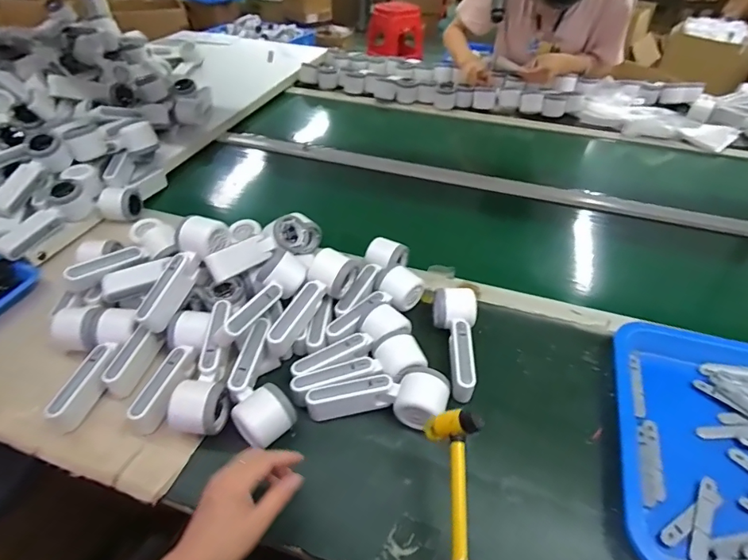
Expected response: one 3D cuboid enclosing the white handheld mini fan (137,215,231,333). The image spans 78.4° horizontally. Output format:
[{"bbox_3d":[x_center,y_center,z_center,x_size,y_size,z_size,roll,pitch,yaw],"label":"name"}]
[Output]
[{"bbox_3d":[-0.261,-0.011,0.617,0.054,0.055,0.165,19,72,22],"label":"white handheld mini fan"}]

